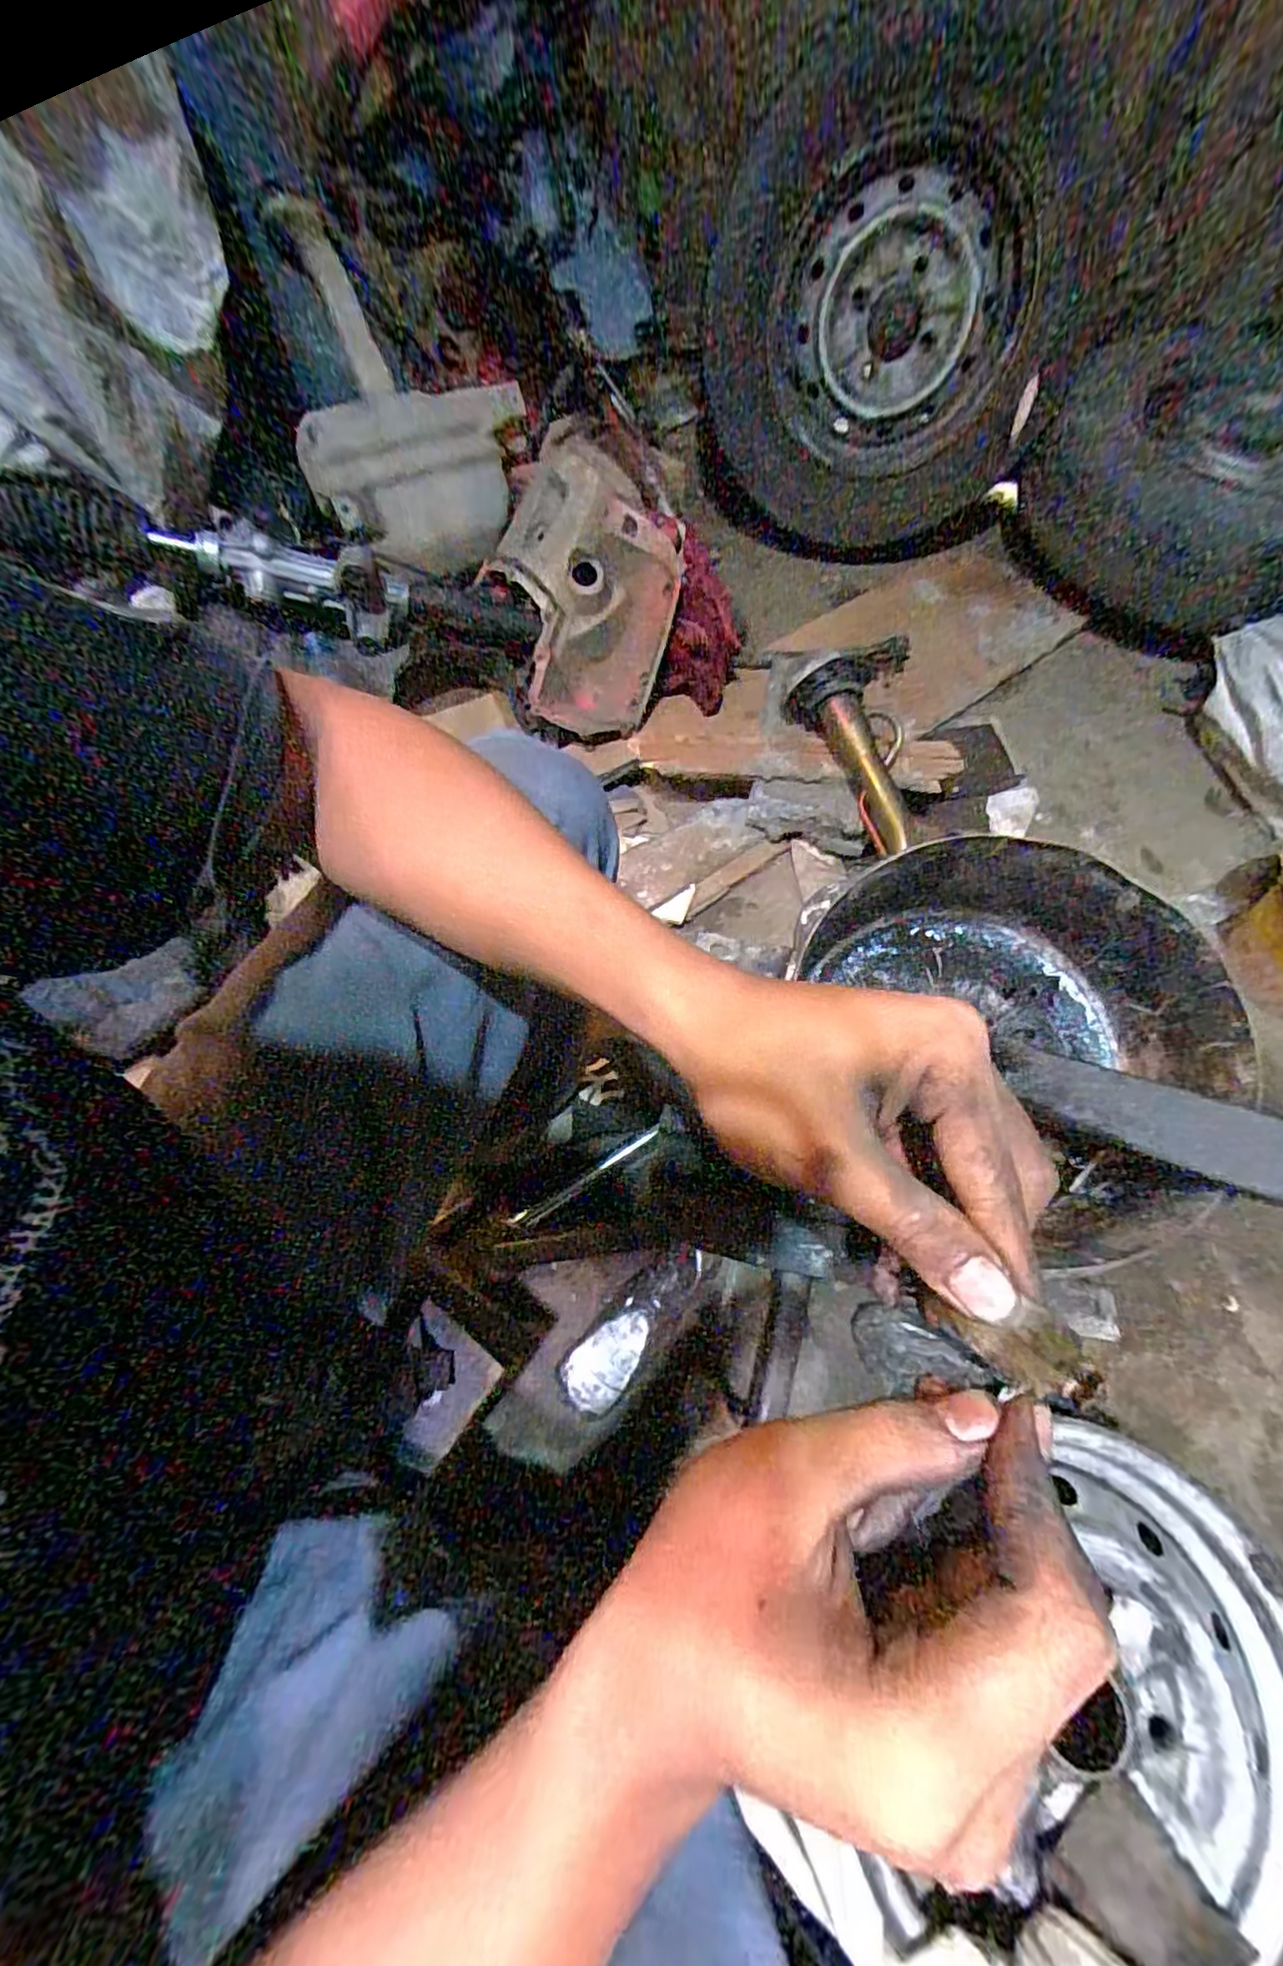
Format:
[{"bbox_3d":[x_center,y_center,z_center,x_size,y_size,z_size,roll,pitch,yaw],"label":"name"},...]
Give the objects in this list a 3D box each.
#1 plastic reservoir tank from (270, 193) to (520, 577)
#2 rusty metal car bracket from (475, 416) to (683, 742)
[{"bbox_3d":[-0.278,-0.656,0.769,0.241,0.252,0.186,5,66,3],"label":"plastic reservoir tank"},{"bbox_3d":[-0.073,-0.528,0.897,0.259,0.308,0.107,25,31,-15],"label":"rusty metal car bracket"}]

